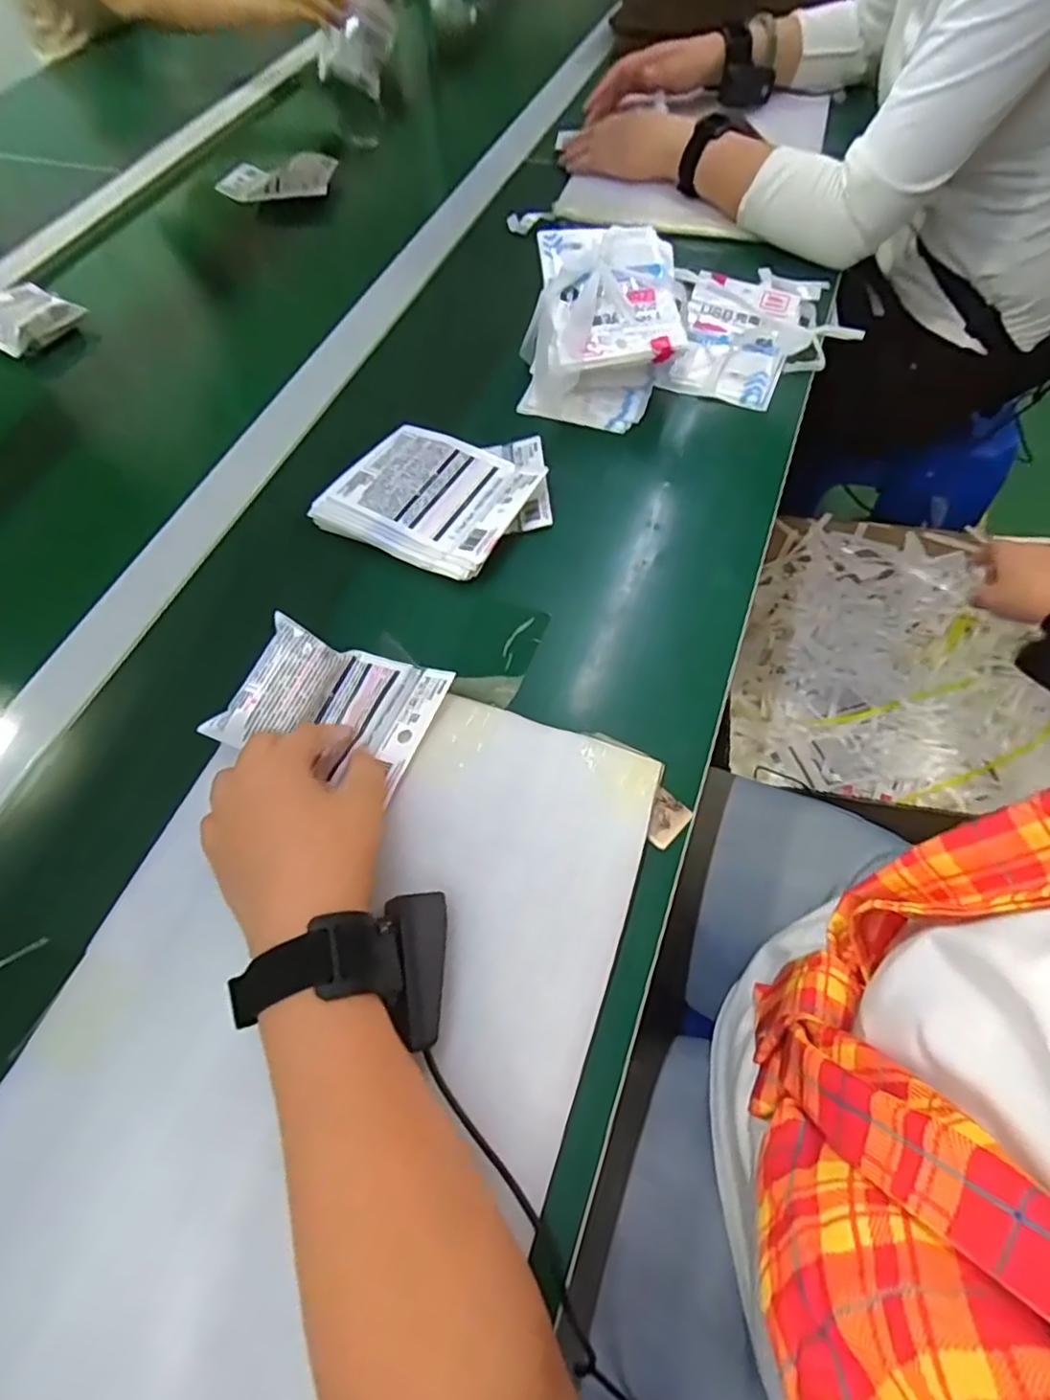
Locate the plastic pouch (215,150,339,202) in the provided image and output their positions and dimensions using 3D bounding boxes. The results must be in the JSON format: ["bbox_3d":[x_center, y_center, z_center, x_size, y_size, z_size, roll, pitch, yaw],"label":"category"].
[{"bbox_3d":[-0.305,-0.649,0.783,0.134,0.027,0.073,-2,61,3],"label":"plastic pouch"}]

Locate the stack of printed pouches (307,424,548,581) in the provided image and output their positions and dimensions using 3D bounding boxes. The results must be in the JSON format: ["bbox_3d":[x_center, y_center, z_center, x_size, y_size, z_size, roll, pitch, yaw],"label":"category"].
[{"bbox_3d":[-0.074,-0.158,0.491,0.145,0.023,0.113,24,65,16],"label":"stack of printed pouches"}]

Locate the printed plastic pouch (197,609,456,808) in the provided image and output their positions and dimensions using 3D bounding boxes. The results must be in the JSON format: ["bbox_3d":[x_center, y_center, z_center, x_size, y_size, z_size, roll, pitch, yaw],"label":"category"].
[{"bbox_3d":[-0.116,0.000,0.388,0.120,0.032,0.085,12,63,10],"label":"printed plastic pouch"}]

